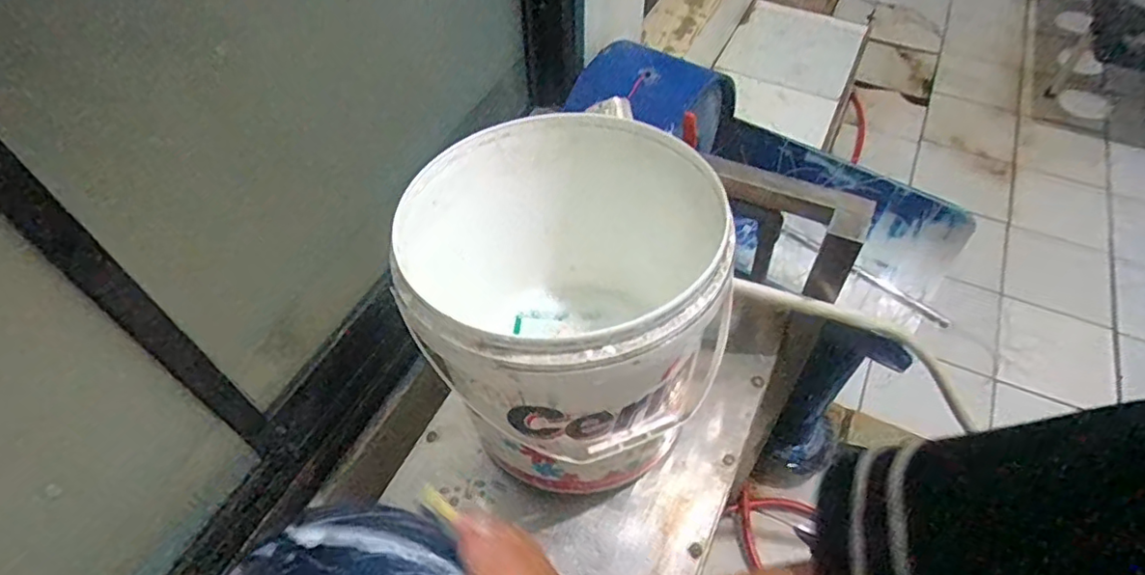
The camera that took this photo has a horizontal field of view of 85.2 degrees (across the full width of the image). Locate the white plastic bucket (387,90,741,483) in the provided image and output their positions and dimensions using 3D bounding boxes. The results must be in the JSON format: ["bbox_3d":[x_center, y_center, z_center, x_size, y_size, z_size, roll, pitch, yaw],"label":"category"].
[{"bbox_3d":[-0.009,0.015,0.665,0.299,0.278,0.316,0,53,0],"label":"white plastic bucket"}]

